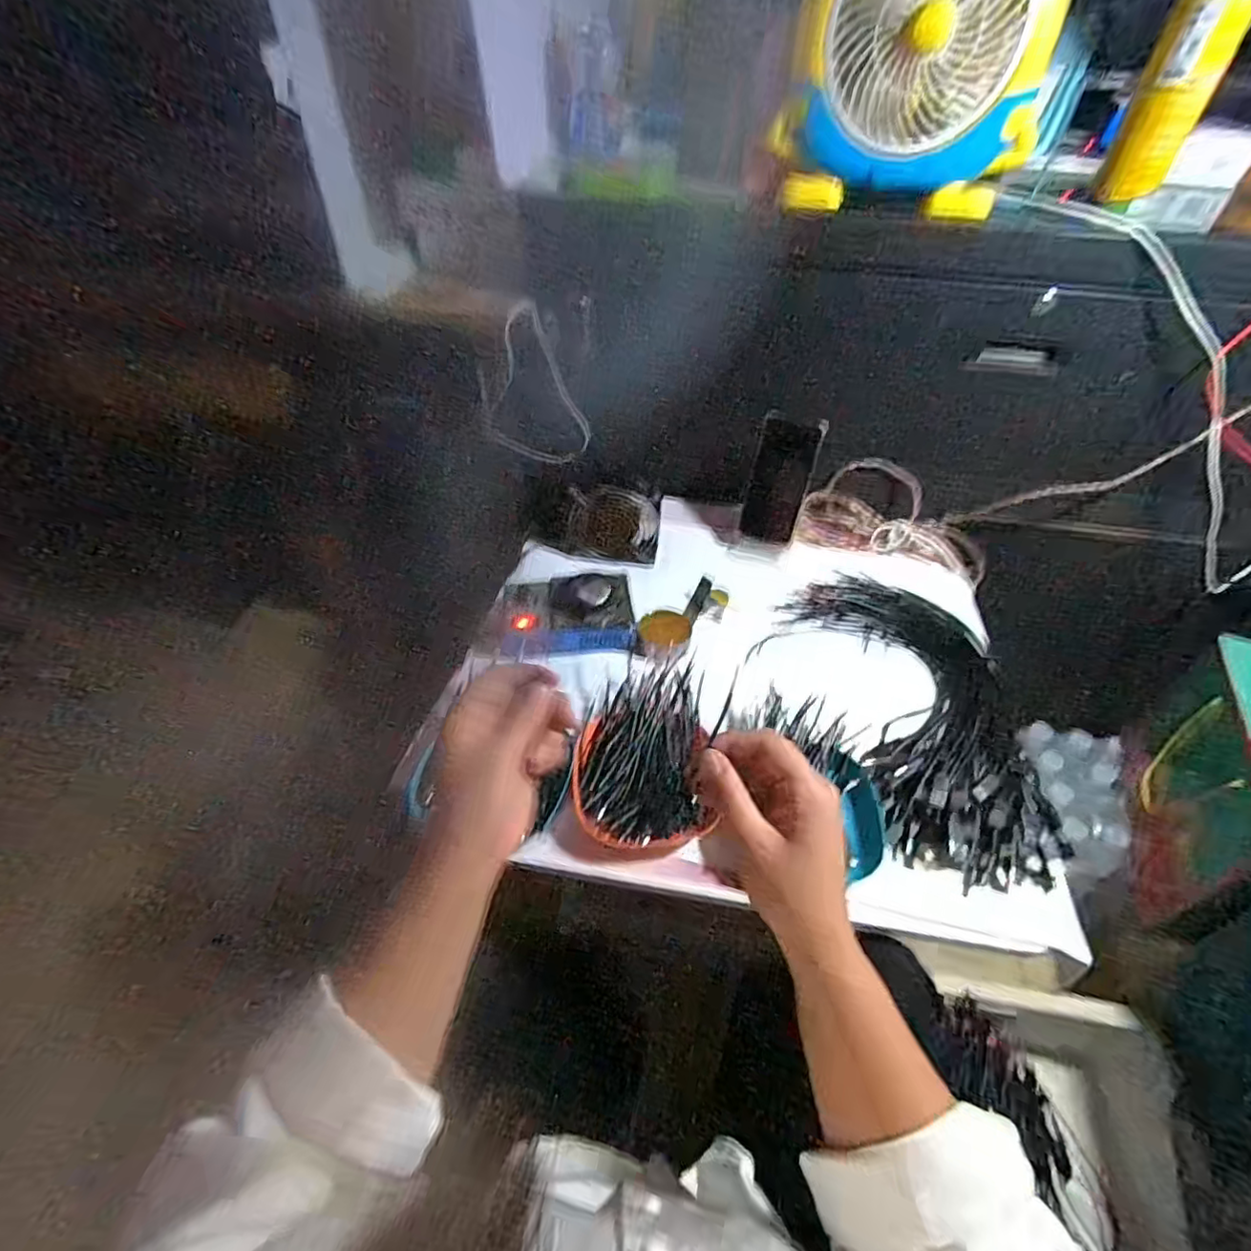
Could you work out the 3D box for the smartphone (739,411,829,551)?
[{"bbox_3d":[0.207,-0.191,0.822,0.079,0.166,0.009,18,17,20],"label":"smartphone"}]

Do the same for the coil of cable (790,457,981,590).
[{"bbox_3d":[0.378,-0.133,0.845,0.273,0.117,0.111,13,48,10],"label":"coil of cable"}]

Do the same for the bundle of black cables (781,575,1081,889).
[{"bbox_3d":[0.325,0.084,0.661,0.220,0.056,0.391,-6,47,-7],"label":"bundle of black cables"}]

